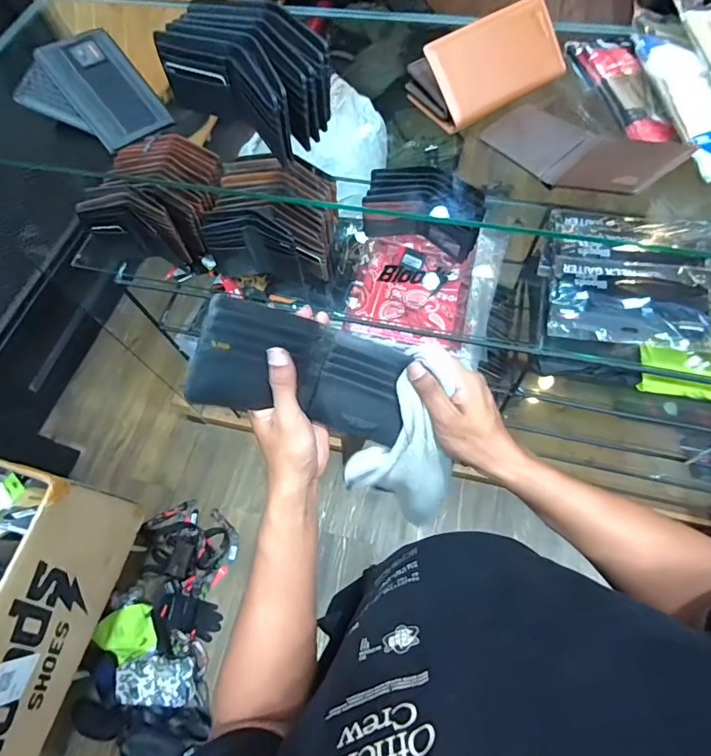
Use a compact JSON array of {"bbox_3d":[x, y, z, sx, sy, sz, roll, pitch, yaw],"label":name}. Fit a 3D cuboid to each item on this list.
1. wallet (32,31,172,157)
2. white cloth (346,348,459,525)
[{"bbox_3d":[-0.318,-0.371,0.561,0.094,0.009,0.146,-38,94,-16],"label":"wallet"},{"bbox_3d":[0.066,0.071,0.449,0.097,0.137,0.134,36,72,18],"label":"white cloth"}]

